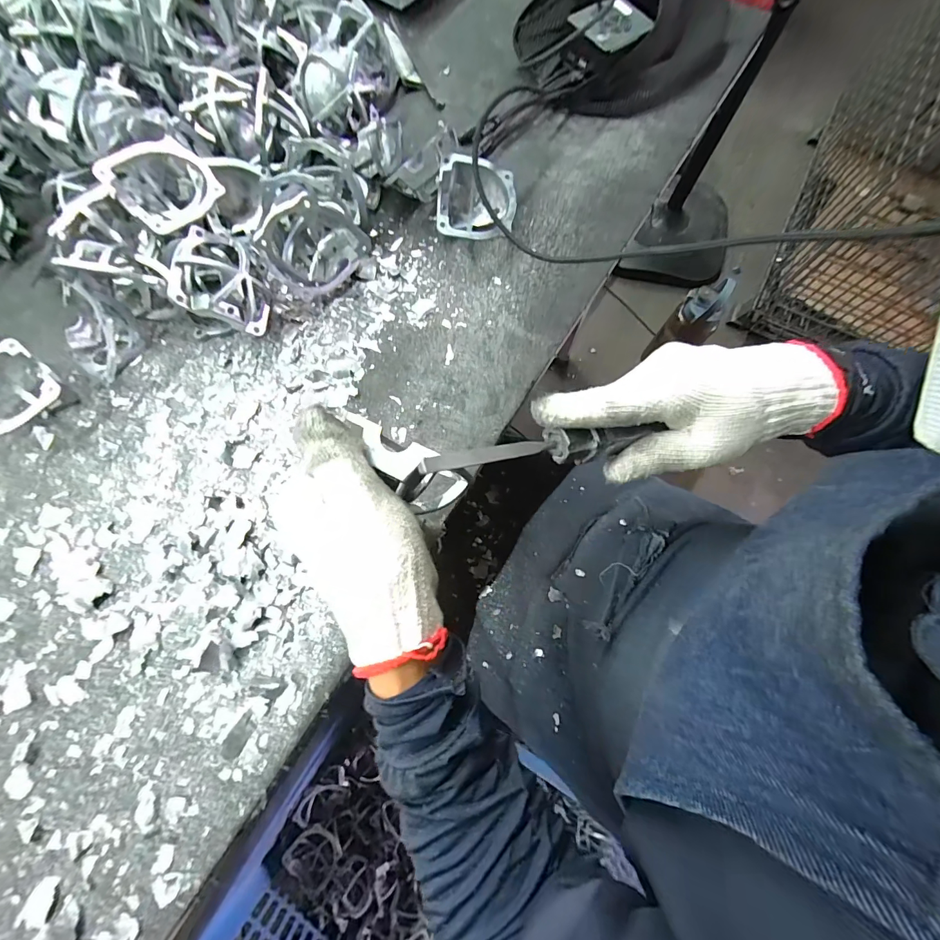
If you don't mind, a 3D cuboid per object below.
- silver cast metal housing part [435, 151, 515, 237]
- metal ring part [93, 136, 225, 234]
[{"bbox_3d":[0.007,-0.267,0.419,0.078,0.056,0.080,-1,74,0],"label":"silver cast metal housing part"},{"bbox_3d":[-0.269,-0.253,0.357,0.074,0.025,0.074,41,78,11],"label":"metal ring part"}]

